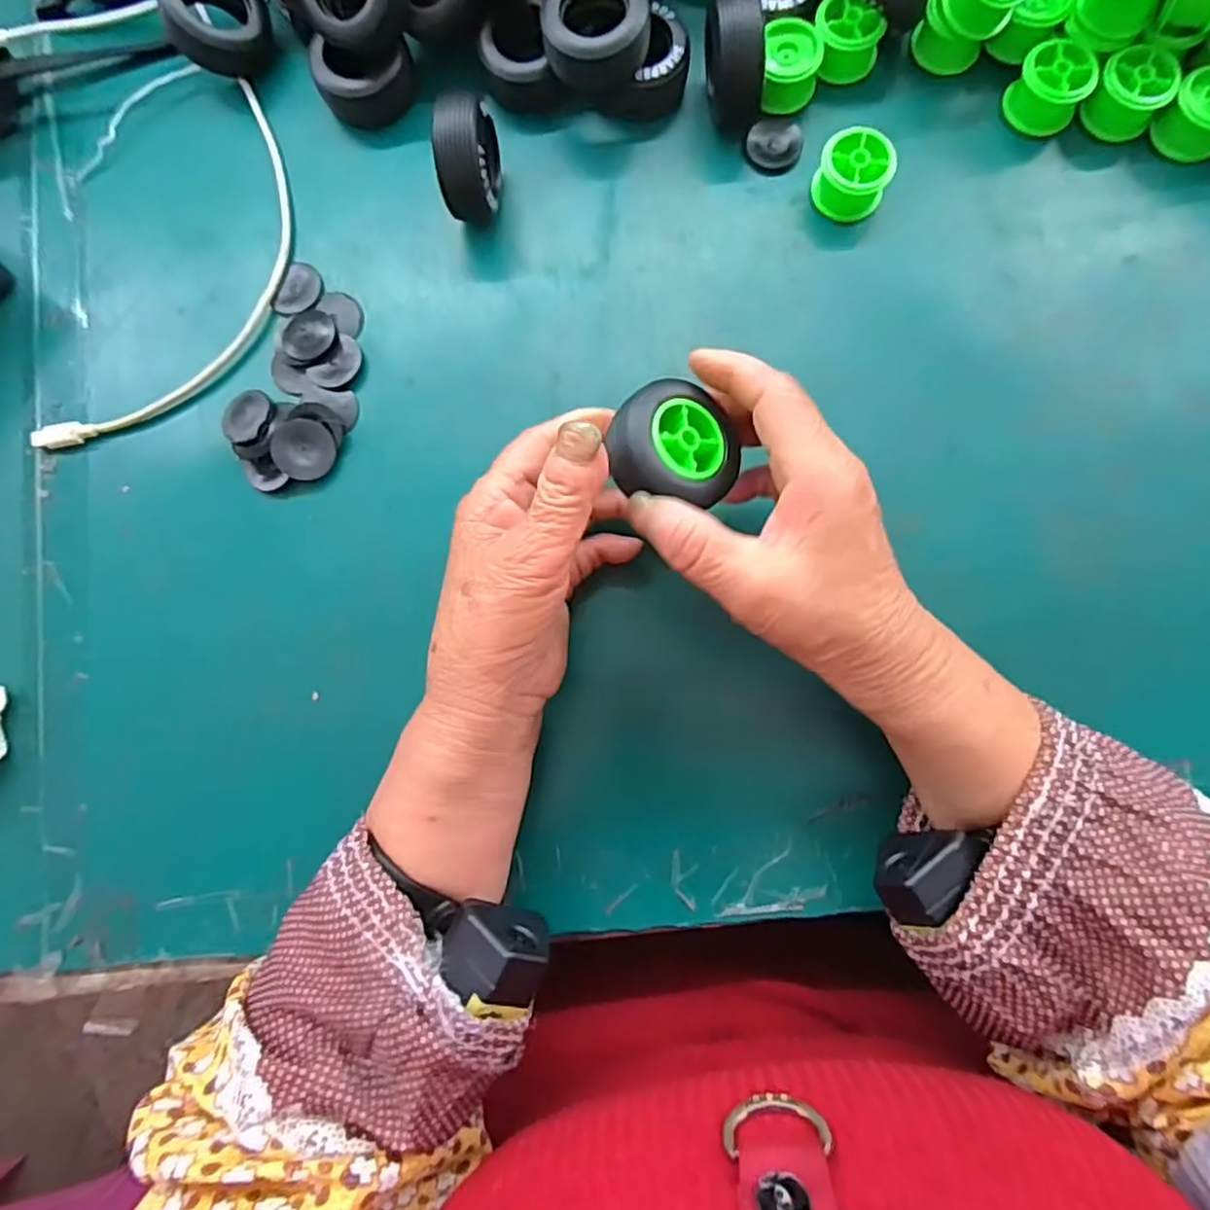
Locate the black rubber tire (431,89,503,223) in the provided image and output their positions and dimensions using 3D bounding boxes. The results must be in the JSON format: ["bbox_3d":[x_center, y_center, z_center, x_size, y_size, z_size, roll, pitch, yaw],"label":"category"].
[{"bbox_3d":[-0.063,-0.208,0.315,0.025,0.051,0.043,-1,83,3],"label":"black rubber tire"}]

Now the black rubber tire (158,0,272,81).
[{"bbox_3d":[-0.199,-0.300,0.338,0.050,0.021,0.045,9,98,-37],"label":"black rubber tire"}]

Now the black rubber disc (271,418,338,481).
[{"bbox_3d":[-0.145,-0.075,0.319,0.028,0.004,0.029,0,90,-14],"label":"black rubber disc"}]

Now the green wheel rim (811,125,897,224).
[{"bbox_3d":[0.119,-0.206,0.318,0.033,0.024,0.029,21,84,5],"label":"green wheel rim"}]

